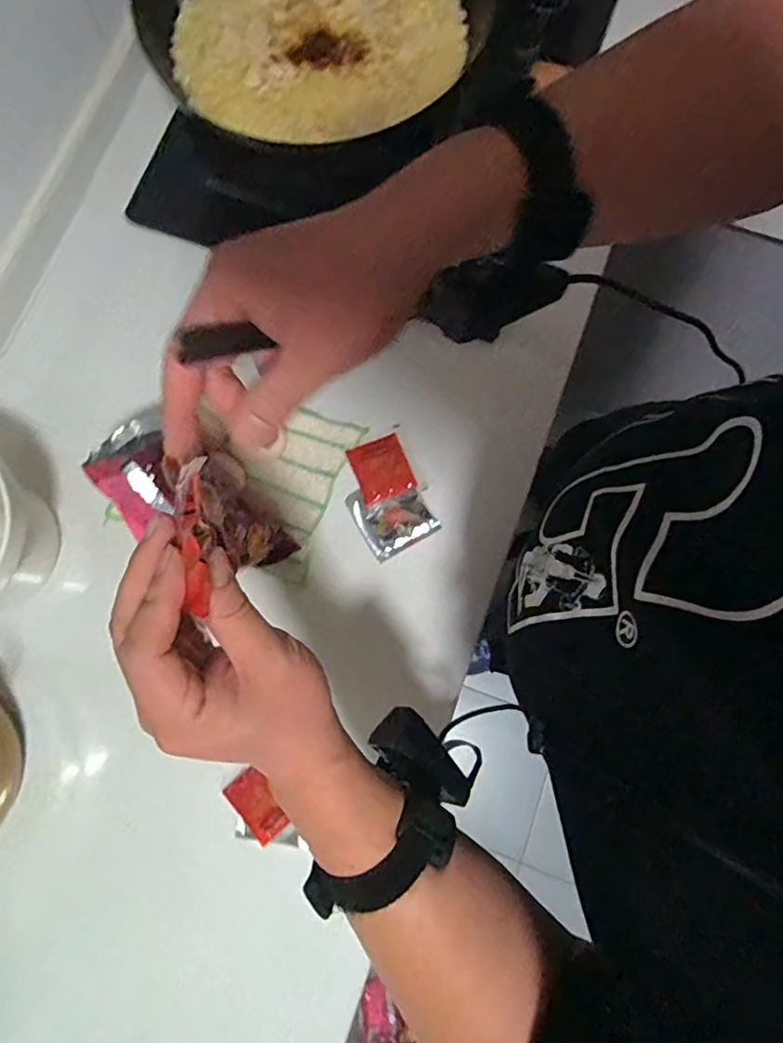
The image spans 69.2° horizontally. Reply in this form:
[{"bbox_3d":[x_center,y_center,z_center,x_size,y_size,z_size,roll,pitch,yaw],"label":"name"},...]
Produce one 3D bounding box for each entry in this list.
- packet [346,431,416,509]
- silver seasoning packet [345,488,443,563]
[{"bbox_3d":[-0.010,-0.054,0.584,0.055,0.004,0.062,-21,80,-4],"label":"packet"},{"bbox_3d":[0.001,-0.007,0.577,0.072,0.004,0.075,-31,81,-5],"label":"silver seasoning packet"}]

